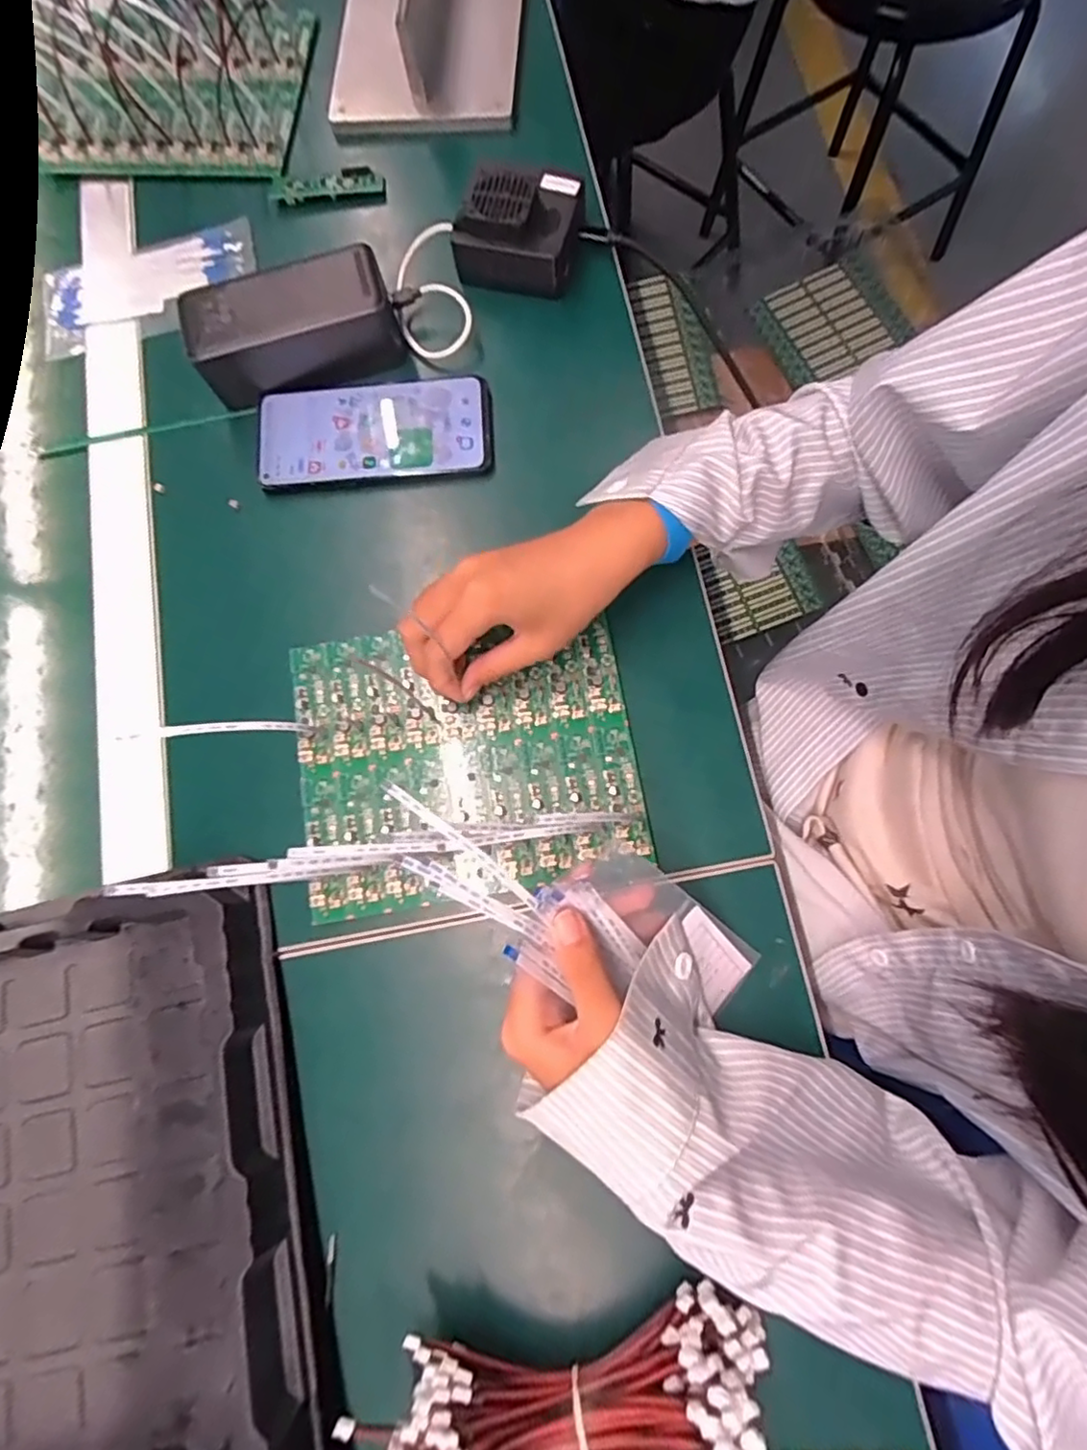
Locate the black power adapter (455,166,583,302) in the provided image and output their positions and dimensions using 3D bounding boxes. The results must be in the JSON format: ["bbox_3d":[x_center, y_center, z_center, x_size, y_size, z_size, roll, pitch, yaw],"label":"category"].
[{"bbox_3d":[-0.016,-0.340,0.429,0.079,0.045,0.065,14,78,6],"label":"black power adapter"}]

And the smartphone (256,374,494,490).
[{"bbox_3d":[-0.114,-0.199,0.425,0.155,0.012,0.073,-3,78,4],"label":"smartphone"}]

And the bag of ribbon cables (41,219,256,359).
[{"bbox_3d":[-0.292,-0.324,0.467,0.160,0.010,0.077,-14,77,2],"label":"bag of ribbon cables"}]

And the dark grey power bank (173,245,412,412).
[{"bbox_3d":[-0.166,-0.265,0.422,0.132,0.046,0.057,-15,77,0],"label":"dark grey power bank"}]

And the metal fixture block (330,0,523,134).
[{"bbox_3d":[-0.088,-0.552,0.478,0.142,0.052,0.201,4,79,6],"label":"metal fixture block"}]

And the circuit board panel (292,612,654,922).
[{"bbox_3d":[-0.047,0.017,0.374,0.195,0.013,0.157,-8,79,0],"label":"circuit board panel"}]

